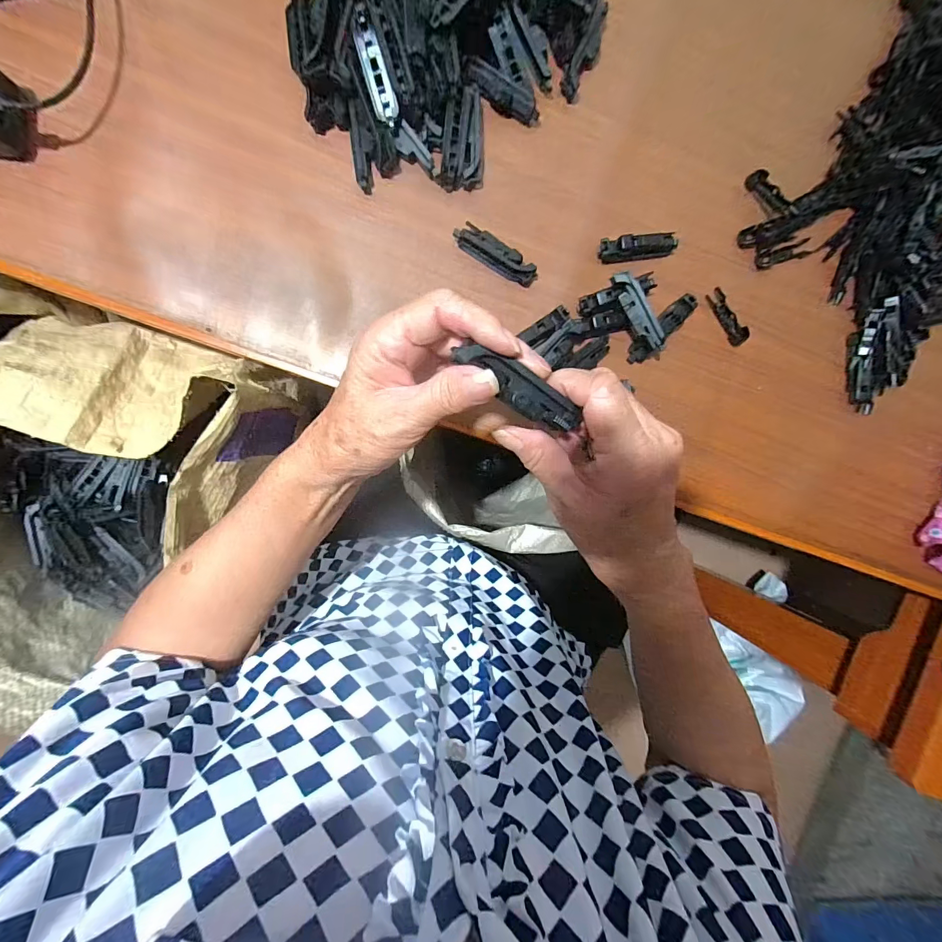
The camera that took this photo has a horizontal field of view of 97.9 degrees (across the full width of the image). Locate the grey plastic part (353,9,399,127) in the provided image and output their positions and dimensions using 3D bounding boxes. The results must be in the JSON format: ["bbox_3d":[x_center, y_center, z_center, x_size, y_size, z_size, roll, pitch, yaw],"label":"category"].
[{"bbox_3d":[-0.072,-0.304,0.311,0.018,0.006,0.065,-19,113,-3],"label":"grey plastic part"}]

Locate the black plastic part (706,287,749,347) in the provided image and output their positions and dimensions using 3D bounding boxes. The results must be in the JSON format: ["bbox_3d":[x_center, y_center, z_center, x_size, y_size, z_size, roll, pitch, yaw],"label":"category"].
[{"bbox_3d":[0.240,-0.143,0.382,0.016,0.007,0.056,-36,98,-1],"label":"black plastic part"}]

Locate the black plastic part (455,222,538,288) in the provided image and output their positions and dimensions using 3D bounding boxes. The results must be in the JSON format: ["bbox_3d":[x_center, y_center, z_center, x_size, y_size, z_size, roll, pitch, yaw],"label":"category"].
[{"bbox_3d":[0.022,-0.185,0.354,0.076,0.015,0.021,29,93,-8],"label":"black plastic part"}]

